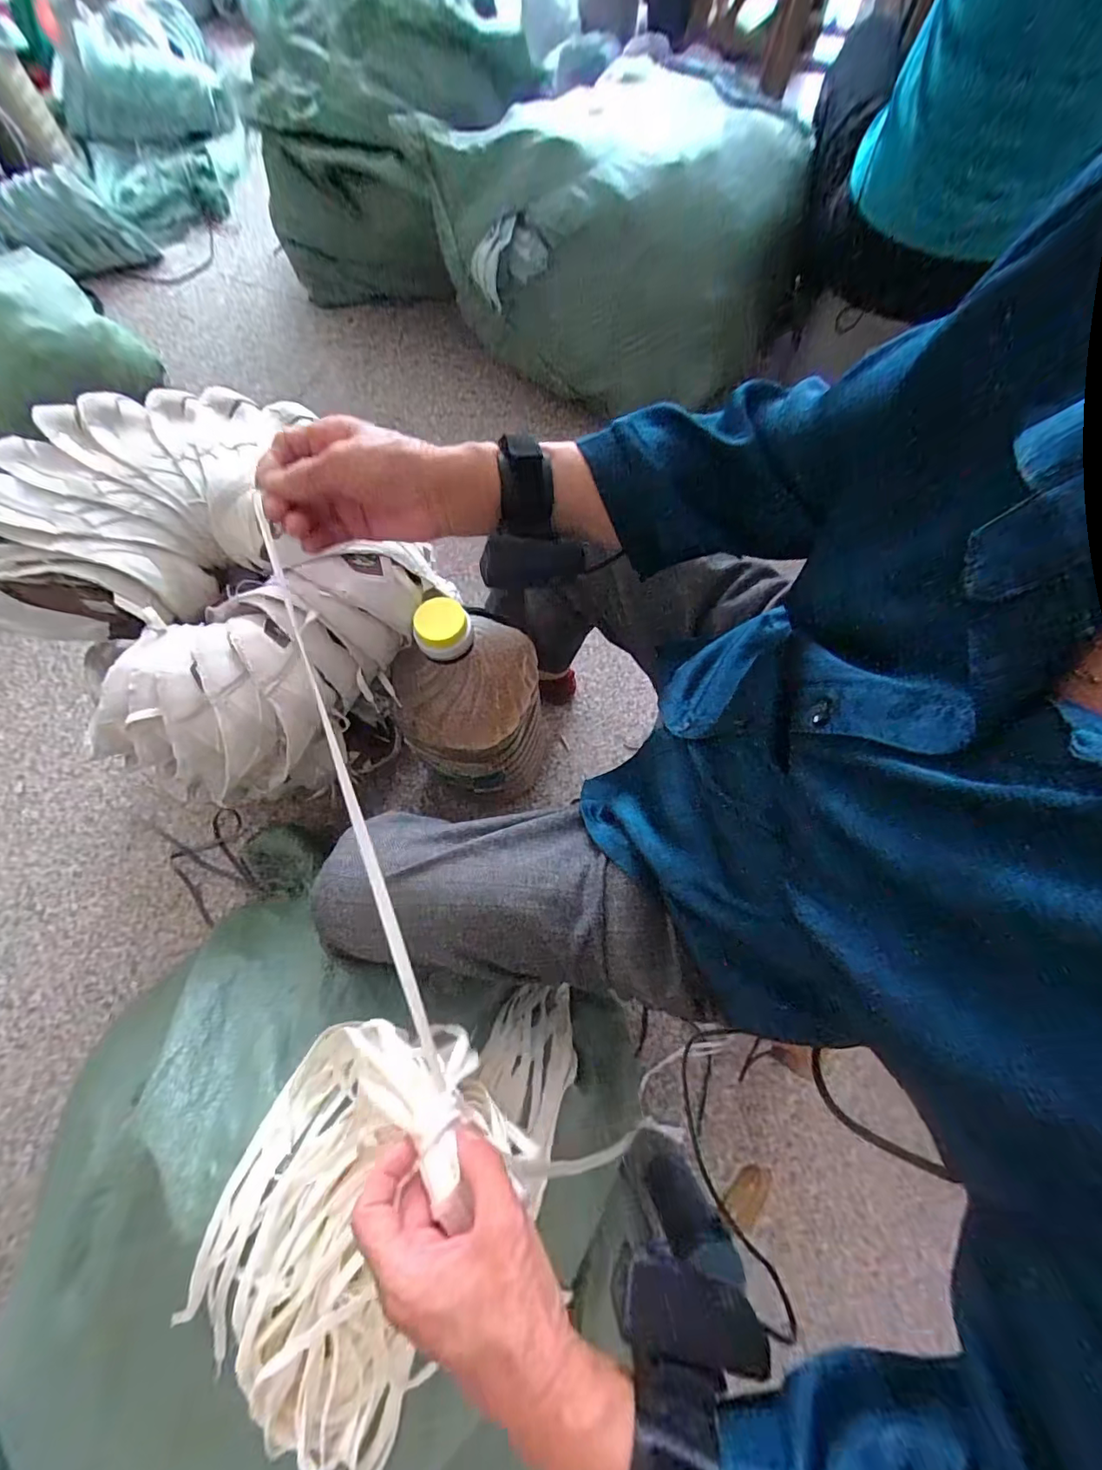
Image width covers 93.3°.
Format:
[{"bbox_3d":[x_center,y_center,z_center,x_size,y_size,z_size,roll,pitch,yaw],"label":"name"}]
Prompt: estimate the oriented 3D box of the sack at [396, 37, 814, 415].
[{"bbox_3d":[0.135,-1.010,1.075,0.724,0.343,0.566,-16,71,-6],"label":"sack"}]

